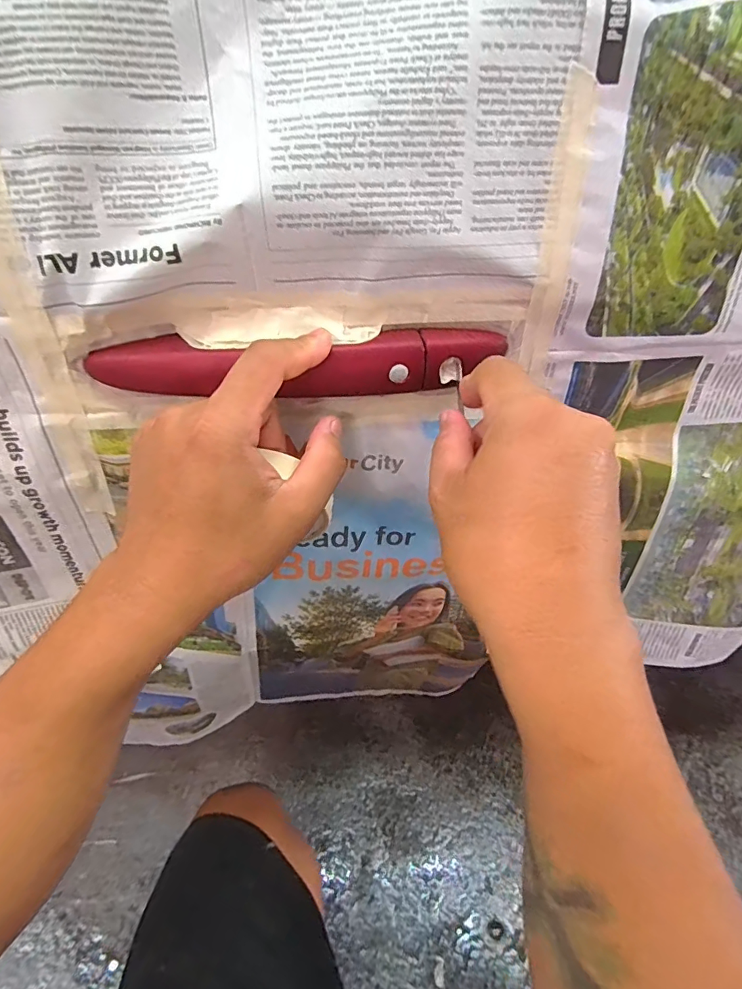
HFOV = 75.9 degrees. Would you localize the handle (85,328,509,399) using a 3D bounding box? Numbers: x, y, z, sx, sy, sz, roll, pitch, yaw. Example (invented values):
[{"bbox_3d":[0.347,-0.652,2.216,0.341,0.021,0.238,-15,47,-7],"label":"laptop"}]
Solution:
[{"bbox_3d":[-0.038,-0.072,0.270,0.232,0.028,0.037,-2,48,-3],"label":"handle"}]

